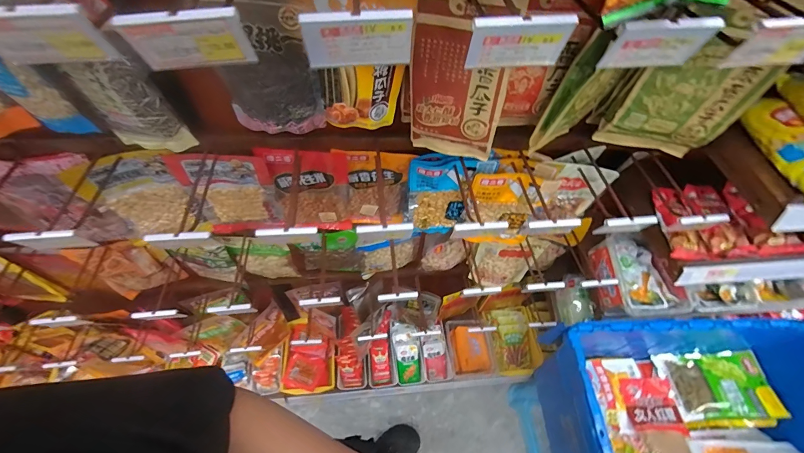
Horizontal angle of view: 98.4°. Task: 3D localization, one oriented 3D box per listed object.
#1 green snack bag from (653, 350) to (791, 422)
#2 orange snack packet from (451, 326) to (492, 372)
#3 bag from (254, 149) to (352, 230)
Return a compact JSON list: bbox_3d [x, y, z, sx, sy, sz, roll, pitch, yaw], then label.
[{"bbox_3d":[0.774,0.390,0.857,0.219,0.040,0.154,-8,52,8],"label":"green snack bag"},{"bbox_3d":[0.240,0.420,1.195,0.118,0.026,0.140,-3,58,-6],"label":"orange snack packet"},{"bbox_3d":[-0.179,-0.064,0.692,0.144,0.217,0.035,-1,58,-5],"label":"bag"}]

